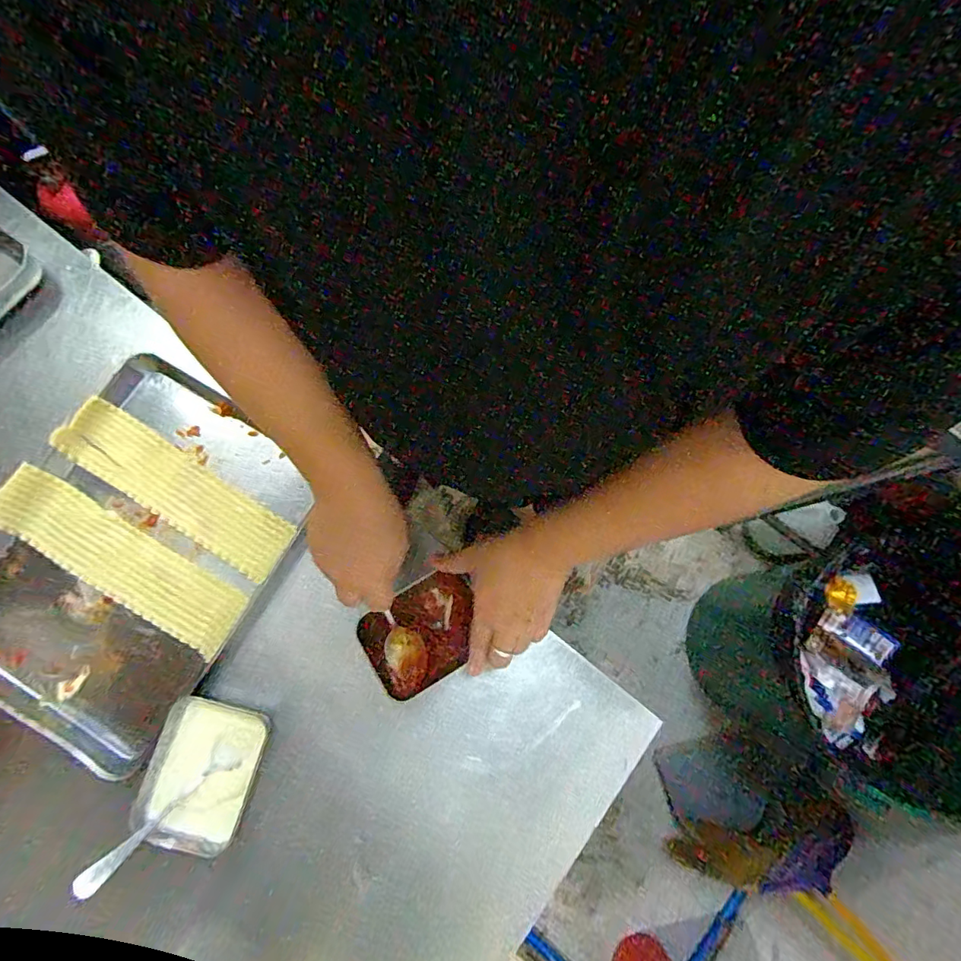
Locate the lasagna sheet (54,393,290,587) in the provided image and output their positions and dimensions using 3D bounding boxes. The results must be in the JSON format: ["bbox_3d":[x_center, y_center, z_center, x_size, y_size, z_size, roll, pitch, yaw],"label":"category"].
[{"bbox_3d":[-0.361,0.009,0.612,0.292,0.040,0.075,33,79,6],"label":"lasagna sheet"}]

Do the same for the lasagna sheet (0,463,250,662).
[{"bbox_3d":[-0.411,0.094,0.584,0.304,0.033,0.082,30,79,5],"label":"lasagna sheet"}]

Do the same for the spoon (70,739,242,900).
[{"bbox_3d":[-0.312,0.328,0.505,0.030,0.013,0.158,45,60,8],"label":"spoon"}]

